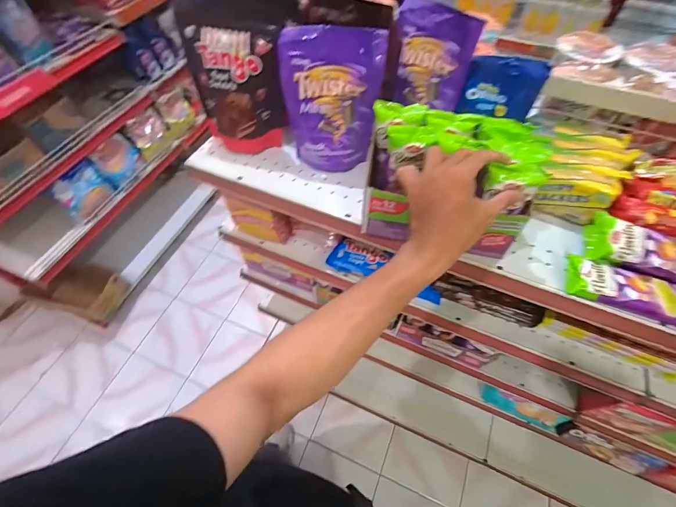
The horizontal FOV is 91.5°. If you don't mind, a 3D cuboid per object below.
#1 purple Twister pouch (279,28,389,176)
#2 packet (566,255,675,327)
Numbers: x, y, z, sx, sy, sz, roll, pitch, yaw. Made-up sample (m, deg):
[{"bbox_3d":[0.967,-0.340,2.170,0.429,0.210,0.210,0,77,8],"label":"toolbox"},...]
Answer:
[{"bbox_3d":[-0.008,-0.234,0.523,0.146,0.184,0.084,5,58,4],"label":"purple Twister pouch"},{"bbox_3d":[0.400,0.050,0.437,0.174,0.027,0.059,17,59,11],"label":"packet"}]

